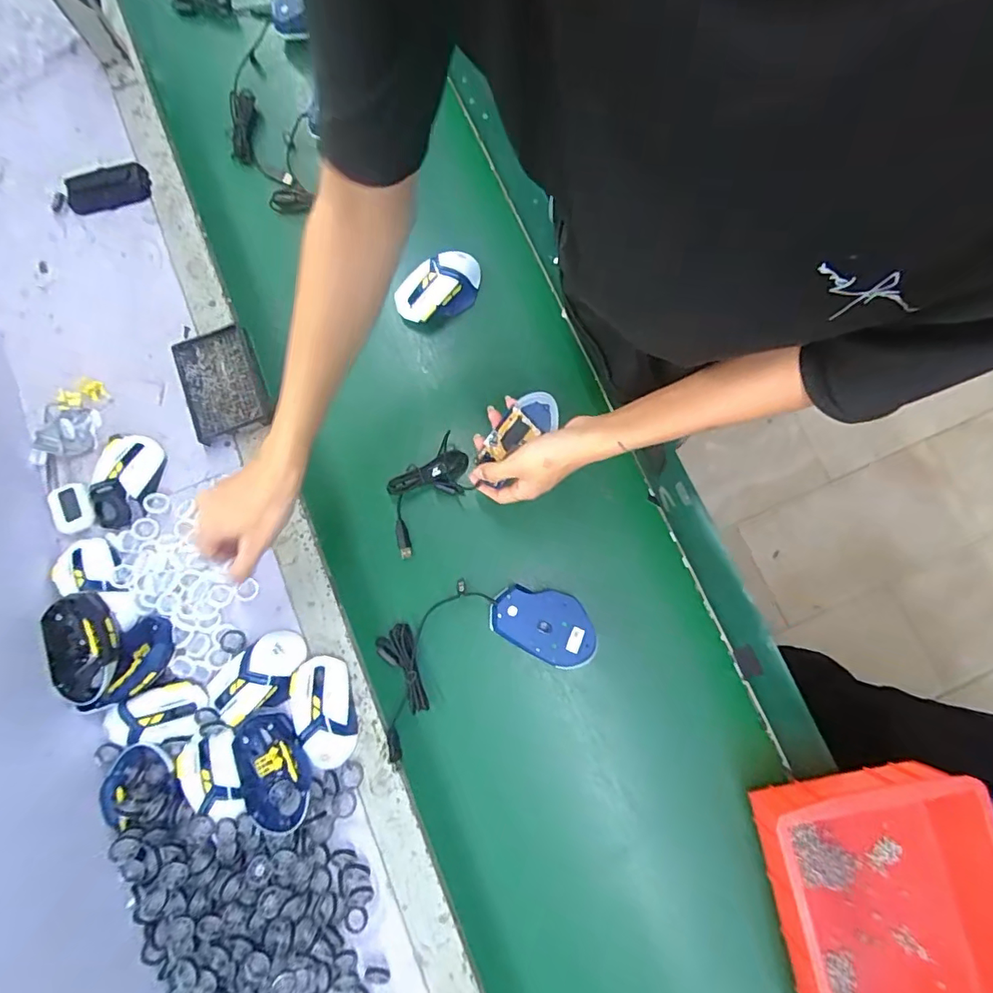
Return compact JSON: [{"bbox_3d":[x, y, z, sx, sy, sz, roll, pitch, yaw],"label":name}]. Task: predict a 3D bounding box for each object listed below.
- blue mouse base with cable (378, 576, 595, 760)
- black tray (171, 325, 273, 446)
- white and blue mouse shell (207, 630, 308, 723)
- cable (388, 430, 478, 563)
[{"bbox_3d":[-0.026,0.173,0.569,0.262,0.043,0.142,-24,80,-5],"label":"blue mouse base with cable"},{"bbox_3d":[-0.356,-0.148,0.649,0.092,0.014,0.139,-20,80,-5],"label":"black tray"},{"bbox_3d":[-0.274,0.209,0.571,0.070,0.023,0.117,44,82,7],"label":"white and blue mouse shell"},{"bbox_3d":[-0.086,-0.004,0.612,0.137,0.028,0.081,-42,82,-8],"label":"cable"}]

